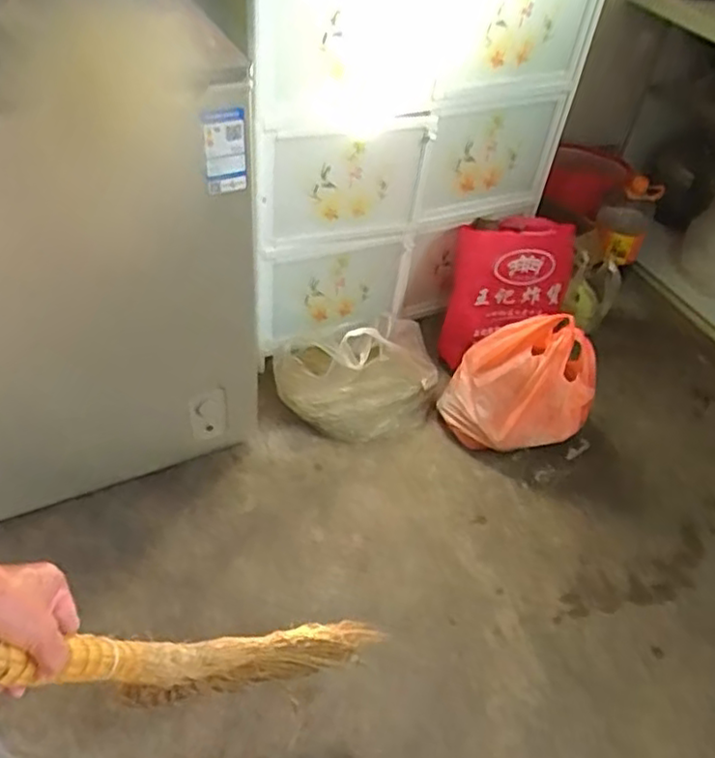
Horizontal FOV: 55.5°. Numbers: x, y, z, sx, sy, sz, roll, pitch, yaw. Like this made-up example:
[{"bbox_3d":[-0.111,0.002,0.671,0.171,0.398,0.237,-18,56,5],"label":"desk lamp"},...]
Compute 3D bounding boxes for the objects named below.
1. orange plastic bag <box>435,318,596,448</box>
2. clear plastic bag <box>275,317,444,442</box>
[{"bbox_3d":[0.357,0.020,1.503,0.313,0.282,0.179,19,46,11],"label":"orange plastic bag"},{"bbox_3d":[0.003,-0.021,1.540,0.372,0.254,0.224,3,45,-4],"label":"clear plastic bag"}]

